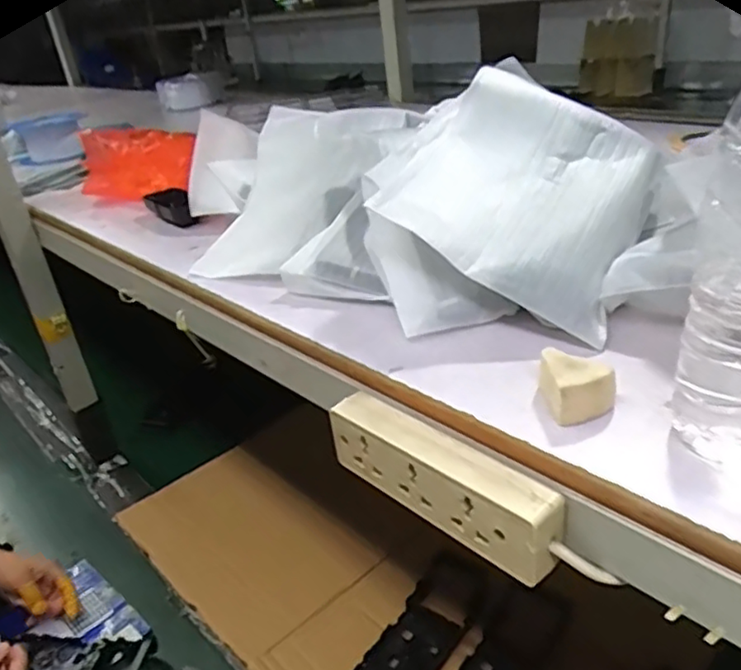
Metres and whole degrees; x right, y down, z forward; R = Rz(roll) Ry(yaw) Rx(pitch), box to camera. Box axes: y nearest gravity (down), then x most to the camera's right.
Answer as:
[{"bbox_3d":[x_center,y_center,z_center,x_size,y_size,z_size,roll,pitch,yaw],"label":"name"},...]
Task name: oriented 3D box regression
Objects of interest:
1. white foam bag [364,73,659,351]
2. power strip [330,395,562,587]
[{"bbox_3d":[0.117,-0.126,0.530,0.209,0.033,0.223,25,56,17],"label":"white foam bag"},{"bbox_3d":[0.041,0.090,0.411,0.028,0.053,0.168,-28,34,-34],"label":"power strip"}]

